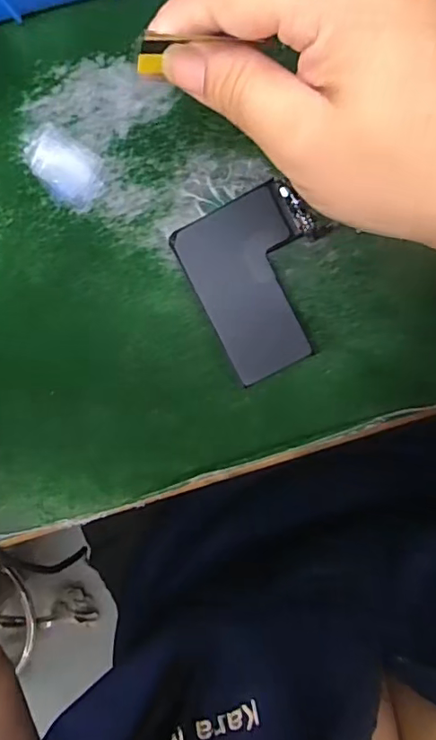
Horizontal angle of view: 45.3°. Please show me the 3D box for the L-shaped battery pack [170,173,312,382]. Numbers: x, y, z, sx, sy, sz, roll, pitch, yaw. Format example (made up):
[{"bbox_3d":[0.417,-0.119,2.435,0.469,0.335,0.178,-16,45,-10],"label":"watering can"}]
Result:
[{"bbox_3d":[0.022,-0.041,0.245,0.061,0.012,0.079,-27,92,6],"label":"L-shaped battery pack"}]

